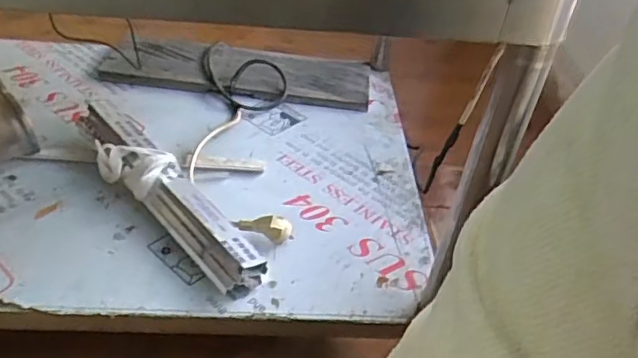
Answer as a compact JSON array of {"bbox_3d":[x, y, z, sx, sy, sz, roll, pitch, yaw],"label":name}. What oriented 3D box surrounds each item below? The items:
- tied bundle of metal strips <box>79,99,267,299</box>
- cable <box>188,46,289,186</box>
[{"bbox_3d":[-0.222,0.021,0.838,0.096,0.067,0.403,-28,52,-34],"label":"tied bundle of metal strips"},{"bbox_3d":[-0.138,-0.128,1.060,0.162,0.042,0.413,1,41,-8],"label":"cable"}]

